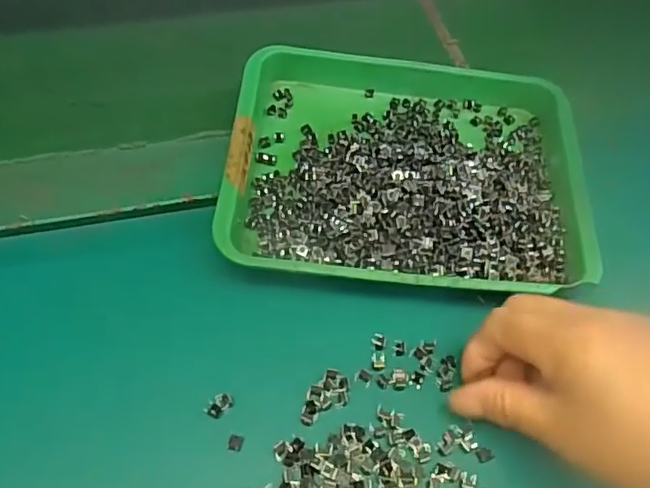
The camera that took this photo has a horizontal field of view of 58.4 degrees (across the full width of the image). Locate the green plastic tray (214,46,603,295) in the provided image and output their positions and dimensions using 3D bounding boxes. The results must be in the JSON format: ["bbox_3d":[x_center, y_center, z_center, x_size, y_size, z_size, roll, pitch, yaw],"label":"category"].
[{"bbox_3d":[0.054,-0.055,0.364,0.218,0.029,0.182,5,55,0],"label":"green plastic tray"}]

